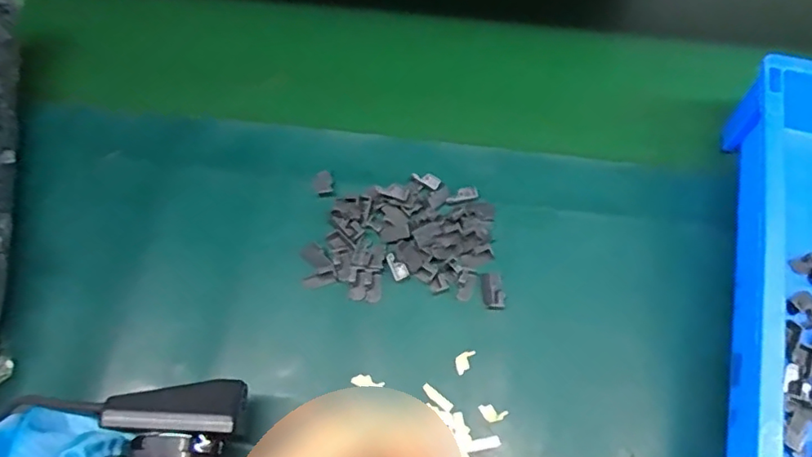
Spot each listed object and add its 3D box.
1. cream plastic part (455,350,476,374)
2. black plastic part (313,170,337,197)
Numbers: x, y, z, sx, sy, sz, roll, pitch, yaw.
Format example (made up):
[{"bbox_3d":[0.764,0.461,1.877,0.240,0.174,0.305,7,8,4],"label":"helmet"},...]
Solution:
[{"bbox_3d":[0.037,0.086,0.363,0.010,0.004,0.017,25,66,13],"label":"cream plastic part"},{"bbox_3d":[-0.061,-0.033,0.416,0.015,0.004,0.024,-12,64,-5],"label":"black plastic part"}]

